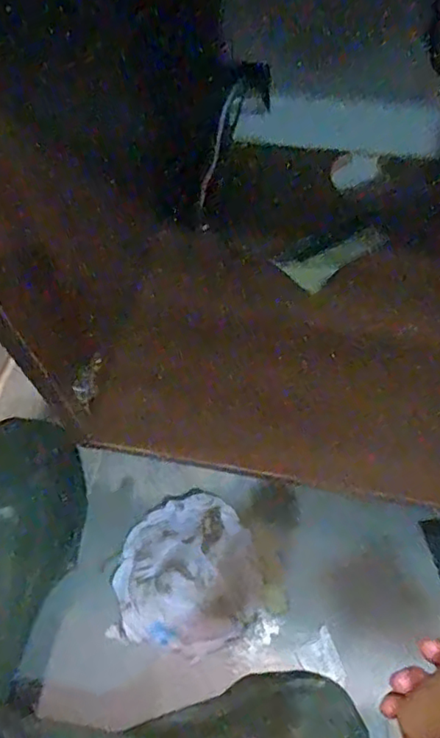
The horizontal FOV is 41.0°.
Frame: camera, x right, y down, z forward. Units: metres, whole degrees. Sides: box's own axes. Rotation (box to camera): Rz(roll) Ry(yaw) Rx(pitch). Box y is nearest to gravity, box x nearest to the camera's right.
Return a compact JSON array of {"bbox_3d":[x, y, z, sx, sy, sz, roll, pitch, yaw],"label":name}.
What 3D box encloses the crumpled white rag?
[{"bbox_3d":[-0.043,0.236,0.687,0.169,0.023,0.167,-15,62,-4],"label":"crumpled white rag"}]

